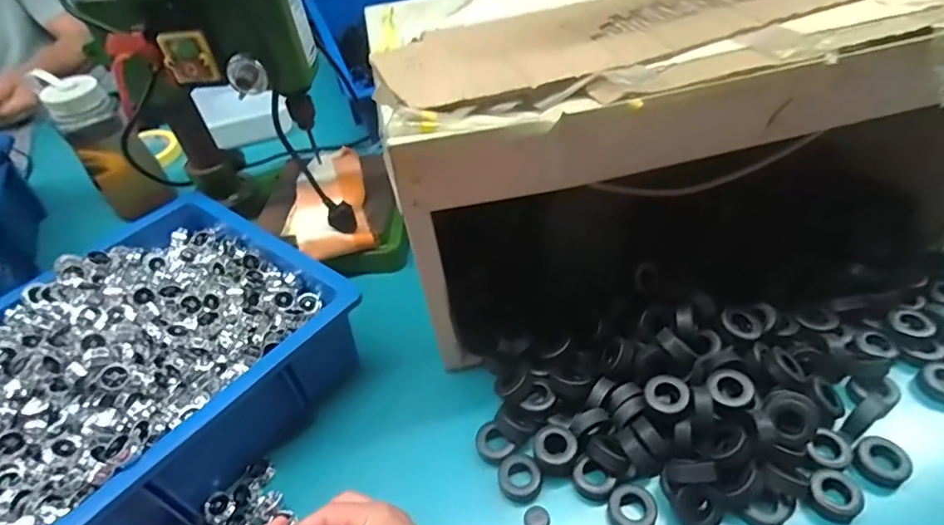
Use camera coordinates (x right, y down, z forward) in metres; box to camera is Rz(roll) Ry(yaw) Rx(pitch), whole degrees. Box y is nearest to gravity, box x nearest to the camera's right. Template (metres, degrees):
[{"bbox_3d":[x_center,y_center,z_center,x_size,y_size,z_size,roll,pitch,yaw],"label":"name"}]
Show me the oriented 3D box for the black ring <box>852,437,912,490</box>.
[{"bbox_3d":[0.331,0.159,0.405,0.034,0.011,0.036,-3,46,3],"label":"black ring"}]

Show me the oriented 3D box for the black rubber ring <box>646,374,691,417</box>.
[{"bbox_3d":[0.167,0.113,0.430,0.034,0.010,0.034,6,59,25],"label":"black rubber ring"}]

